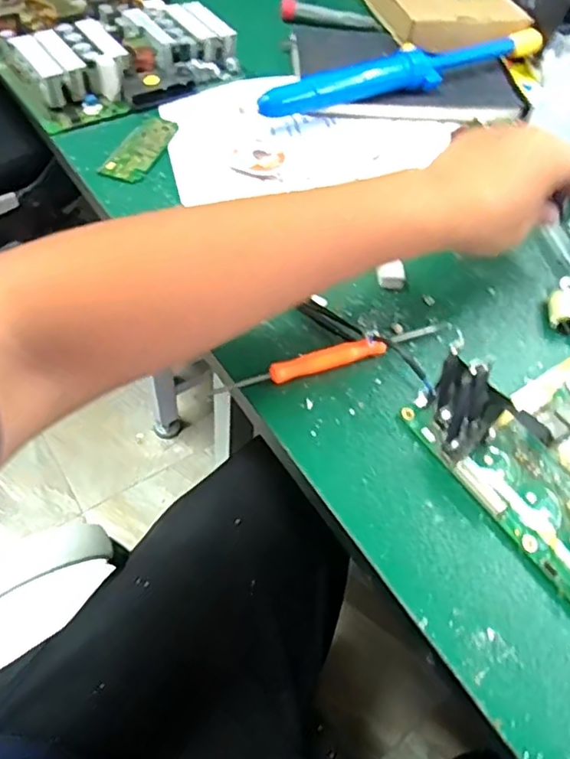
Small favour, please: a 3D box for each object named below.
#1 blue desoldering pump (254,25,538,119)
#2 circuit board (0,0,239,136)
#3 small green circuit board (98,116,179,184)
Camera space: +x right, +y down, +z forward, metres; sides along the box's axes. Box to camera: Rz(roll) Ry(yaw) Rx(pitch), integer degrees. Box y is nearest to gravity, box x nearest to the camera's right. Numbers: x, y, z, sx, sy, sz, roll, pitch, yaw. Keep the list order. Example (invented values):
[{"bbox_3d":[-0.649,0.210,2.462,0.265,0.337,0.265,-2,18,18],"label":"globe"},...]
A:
[{"bbox_3d":[0.117,-0.284,0.564,0.307,0.035,0.035,-23,60,-17],"label":"blue desoldering pump"},{"bbox_3d":[-0.215,-0.374,0.604,0.195,0.043,0.342,-28,62,-23],"label":"circuit board"},{"bbox_3d":[-0.117,-0.192,0.500,0.033,0.008,0.086,18,57,10],"label":"small green circuit board"}]

